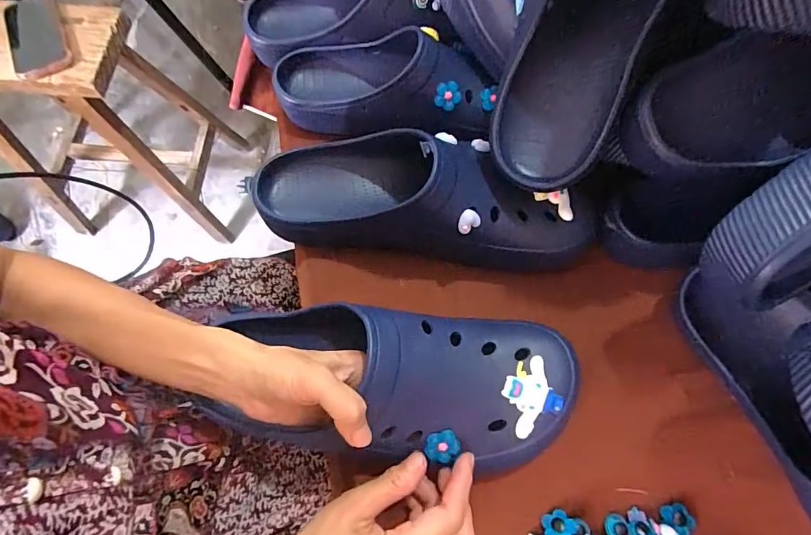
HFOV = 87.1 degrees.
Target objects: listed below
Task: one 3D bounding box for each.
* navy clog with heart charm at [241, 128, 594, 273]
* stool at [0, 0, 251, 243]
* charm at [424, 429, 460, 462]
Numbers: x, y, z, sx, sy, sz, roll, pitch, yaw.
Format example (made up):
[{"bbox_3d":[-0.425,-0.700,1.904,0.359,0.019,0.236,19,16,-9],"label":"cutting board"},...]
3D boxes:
[{"bbox_3d":[0.013,-0.065,0.383,0.307,0.103,0.093,6,71,2],"label":"navy clog with heart charm"},{"bbox_3d":[-0.649,-0.291,0.907,0.391,0.462,0.307,-2,71,0],"label":"stool"},{"bbox_3d":[0.026,0.127,0.309,0.024,0.011,0.021,-16,99,-8],"label":"charm"}]

